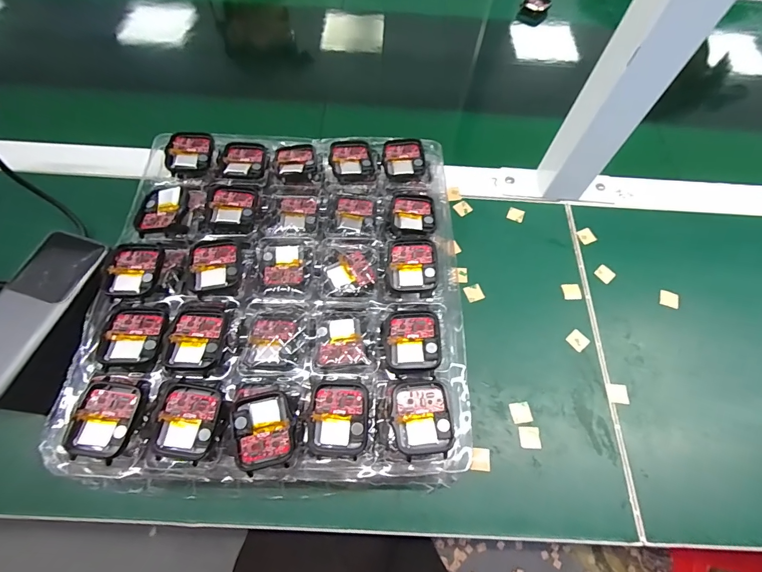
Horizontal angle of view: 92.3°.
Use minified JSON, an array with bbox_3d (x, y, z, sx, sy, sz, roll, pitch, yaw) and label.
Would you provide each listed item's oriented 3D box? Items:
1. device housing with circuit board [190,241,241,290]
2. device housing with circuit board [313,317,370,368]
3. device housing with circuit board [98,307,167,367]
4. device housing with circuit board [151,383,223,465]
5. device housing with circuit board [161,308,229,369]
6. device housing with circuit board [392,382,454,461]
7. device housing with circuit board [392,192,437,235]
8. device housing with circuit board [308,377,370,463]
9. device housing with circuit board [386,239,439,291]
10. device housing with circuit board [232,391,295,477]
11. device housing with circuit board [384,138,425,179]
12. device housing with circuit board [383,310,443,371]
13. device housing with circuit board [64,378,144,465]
[{"bbox_3d":[-0.123,-0.015,0.272,0.033,0.009,0.040,-8,64,-6],"label":"device housing with circuit board"},{"bbox_3d":[-0.028,0.040,0.263,0.037,0.009,0.039,0,64,-2],"label":"device housing with circuit board"},{"bbox_3d":[-0.168,0.034,0.251,0.041,0.010,0.039,0,64,-2],"label":"device housing with circuit board"},{"bbox_3d":[-0.121,0.085,0.230,0.036,0.012,0.044,7,64,2],"label":"device housing with circuit board"},{"bbox_3d":[-0.126,0.035,0.250,0.035,0.009,0.044,1,64,-1],"label":"device housing with circuit board"},{"bbox_3d":[0.025,0.083,0.230,0.037,0.004,0.043,-6,64,-5],"label":"device housing with circuit board"},{"bbox_3d":[0.027,-0.060,0.306,0.036,0.013,0.045,2,64,-1],"label":"device housing with circuit board"},{"bbox_3d":[-0.027,0.084,0.233,0.036,0.011,0.045,3,64,-1],"label":"device housing with circuit board"},{"bbox_3d":[0.024,-0.015,0.283,0.038,0.015,0.041,2,64,-1],"label":"device housing with circuit board"},{"bbox_3d":[-0.073,0.090,0.228,0.035,0.008,0.043,-8,64,-6],"label":"device housing with circuit board"},{"bbox_3d":[0.021,-0.115,0.329,0.036,0.008,0.040,-2,64,-3],"label":"device housing with circuit board"},{"bbox_3d":[0.022,0.036,0.252,0.037,0.007,0.042,-1,64,-2],"label":"device housing with circuit board"},{"bbox_3d":[-0.172,0.084,0.229,0.035,0.010,0.043,9,64,2],"label":"device housing with circuit board"}]

